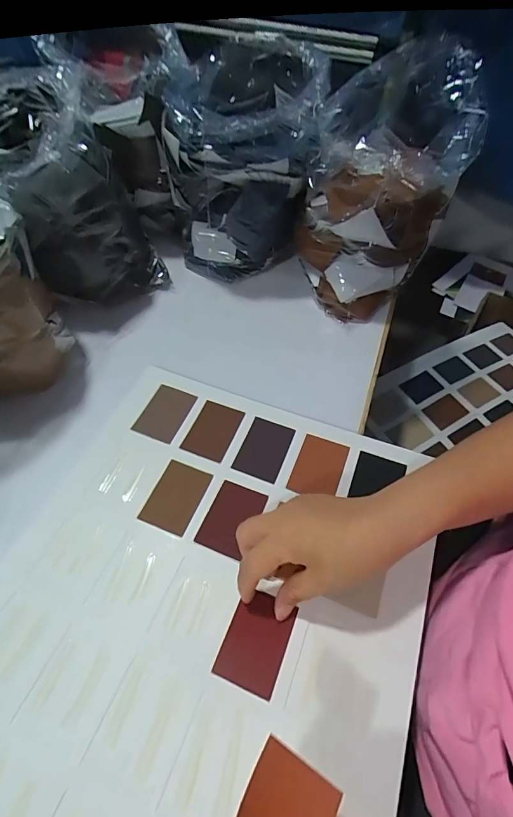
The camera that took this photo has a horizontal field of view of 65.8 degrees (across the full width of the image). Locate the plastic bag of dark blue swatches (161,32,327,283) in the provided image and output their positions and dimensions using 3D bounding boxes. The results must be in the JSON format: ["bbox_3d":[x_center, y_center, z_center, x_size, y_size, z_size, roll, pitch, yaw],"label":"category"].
[{"bbox_3d":[-0.009,-0.357,0.571,0.179,0.211,0.260,9,54,6],"label":"plastic bag of dark blue swatches"}]

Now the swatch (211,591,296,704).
[{"bbox_3d":[0.000,0.183,0.315,0.047,0.004,0.066,18,55,13],"label":"swatch"}]

